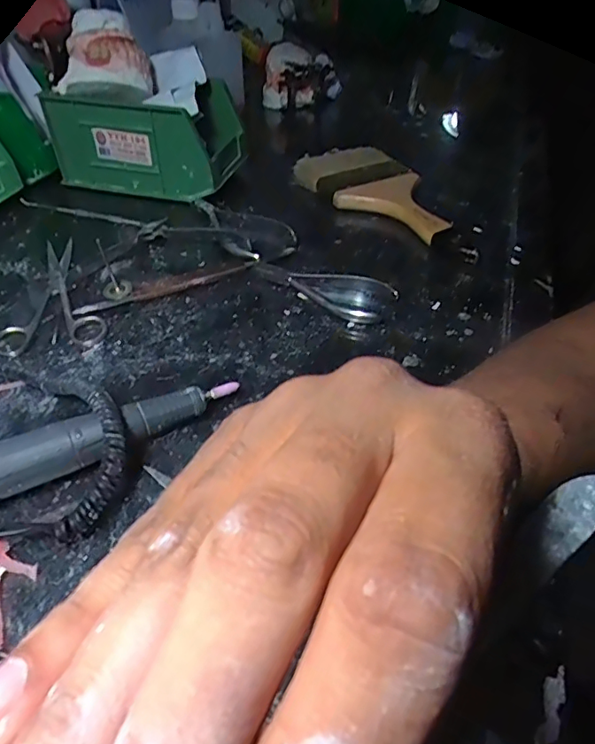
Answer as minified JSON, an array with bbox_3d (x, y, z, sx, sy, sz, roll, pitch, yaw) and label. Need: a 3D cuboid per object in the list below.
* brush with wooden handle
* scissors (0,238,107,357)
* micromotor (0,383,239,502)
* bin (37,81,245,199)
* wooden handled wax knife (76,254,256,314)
[{"bbox_3d":[0.084,-0.183,0.513,0.096,0.032,0.191,-28,51,-28],"label":"brush with wooden handle"},{"bbox_3d":[-0.183,-0.060,0.390,0.071,0.007,0.136,-11,45,-13],"label":"scissors"},{"bbox_3d":[-0.113,0.041,0.265,0.174,0.033,0.030,-19,47,-21],"label":"micromotor"},{"bbox_3d":[-0.146,-0.237,0.523,0.160,0.084,0.094,13,44,12],"label":"bin"},{"bbox_3d":[-0.094,-0.066,0.395,0.143,0.012,0.012,-18,47,-20],"label":"wooden handled wax knife"}]

